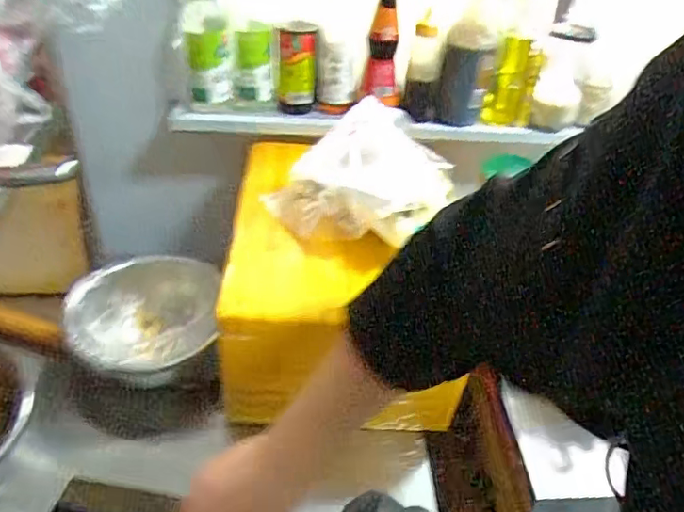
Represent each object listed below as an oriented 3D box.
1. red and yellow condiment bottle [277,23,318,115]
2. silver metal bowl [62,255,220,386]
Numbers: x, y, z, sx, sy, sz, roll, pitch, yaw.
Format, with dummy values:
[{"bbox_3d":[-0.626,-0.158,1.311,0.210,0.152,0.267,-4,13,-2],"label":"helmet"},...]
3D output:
[{"bbox_3d":[-0.067,-0.287,0.842,0.067,0.126,0.053,3,40,-2],"label":"red and yellow condiment bottle"},{"bbox_3d":[-0.282,0.103,0.770,0.179,0.105,0.206,-1,40,-6],"label":"silver metal bowl"}]

